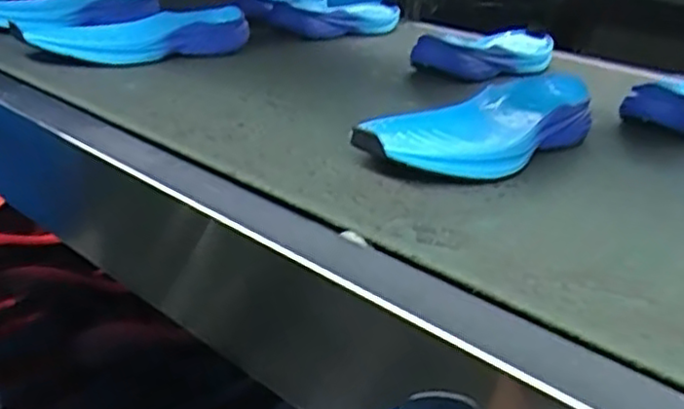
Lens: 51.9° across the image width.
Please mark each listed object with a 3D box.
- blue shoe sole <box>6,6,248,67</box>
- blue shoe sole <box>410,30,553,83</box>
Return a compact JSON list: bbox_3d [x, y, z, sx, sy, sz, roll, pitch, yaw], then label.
[{"bbox_3d":[-0.230,-0.195,0.798,0.093,0.045,0.262,23,30,36],"label":"blue shoe sole"},{"bbox_3d":[0.198,-0.201,0.929,0.099,0.036,0.264,22,29,33],"label":"blue shoe sole"}]

